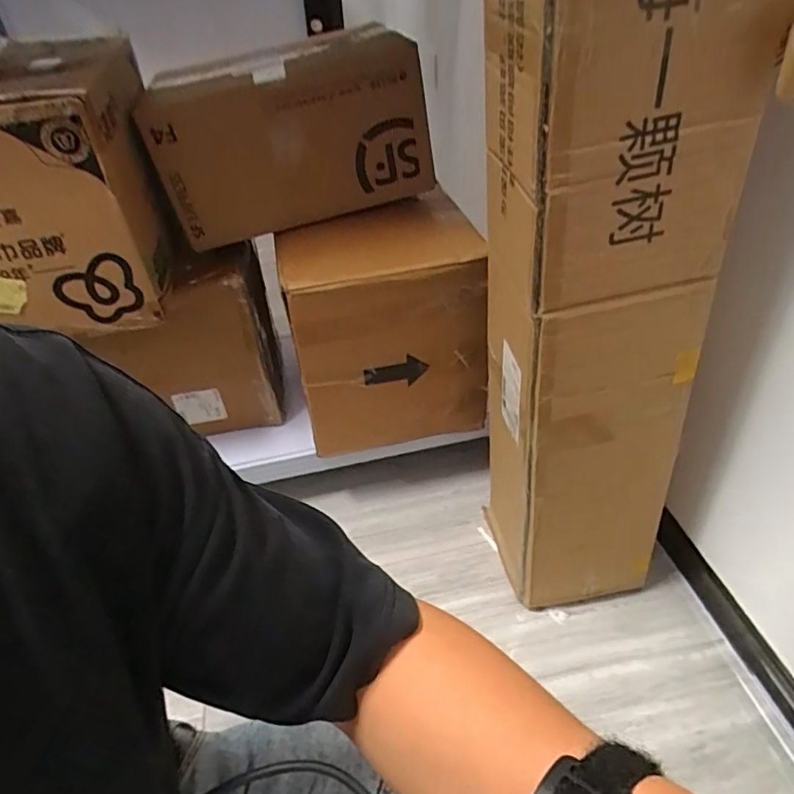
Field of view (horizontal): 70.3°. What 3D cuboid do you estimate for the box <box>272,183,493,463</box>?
[{"bbox_3d":[-0.020,-0.100,0.932,0.287,0.335,0.198,-11,40,-7],"label":"box"}]

